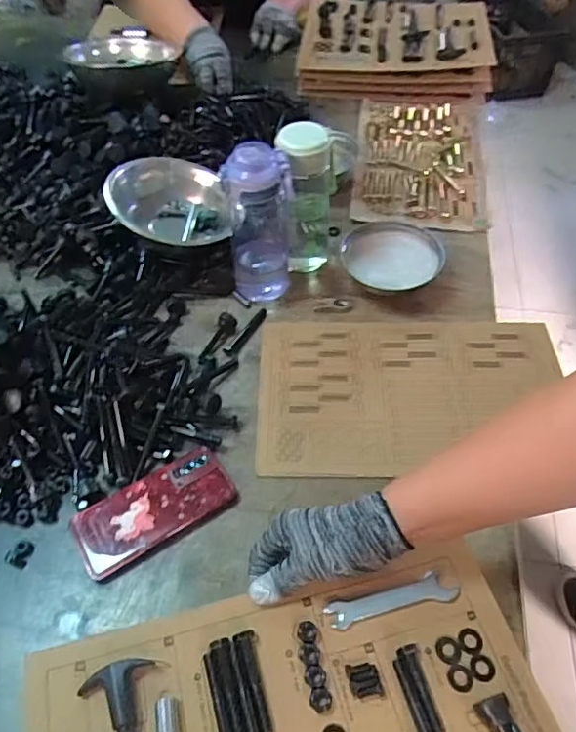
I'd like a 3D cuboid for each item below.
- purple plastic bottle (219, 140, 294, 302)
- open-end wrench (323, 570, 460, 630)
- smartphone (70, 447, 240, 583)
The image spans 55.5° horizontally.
[{"bbox_3d":[-0.036,-0.191,0.730,0.079,0.214,0.071,0,53,1],"label":"purple plastic bottle"},{"bbox_3d":[0.091,0.203,0.476,0.116,0.010,0.025,-10,52,-10],"label":"open-end wrench"},{"bbox_3d":[-0.143,0.156,0.595,0.168,0.013,0.082,-27,57,-18],"label":"smartphone"}]

